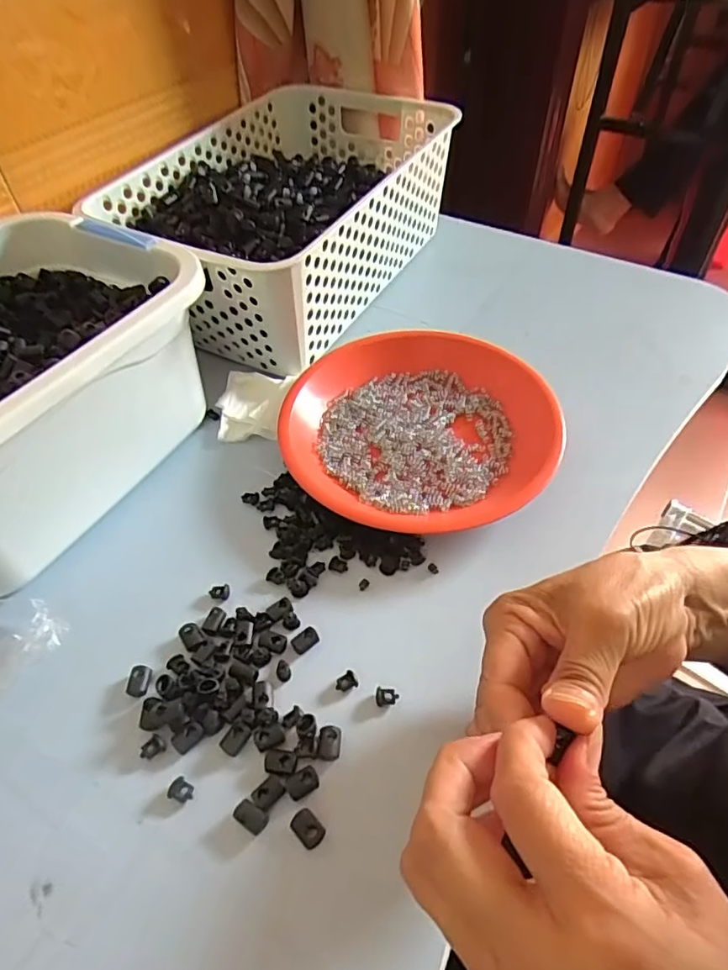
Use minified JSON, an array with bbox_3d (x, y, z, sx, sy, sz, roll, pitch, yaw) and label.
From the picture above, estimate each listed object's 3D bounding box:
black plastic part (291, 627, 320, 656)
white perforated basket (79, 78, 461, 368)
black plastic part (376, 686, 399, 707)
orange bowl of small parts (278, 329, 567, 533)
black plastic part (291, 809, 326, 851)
[{"bbox_3d":[-0.033,0.088,0.317,0.016,0.004,0.011,-37,59,-26],"label":"black plastic part"},{"bbox_3d":[-0.068,-0.249,0.521,0.207,0.117,0.299,25,55,20],"label":"white perforated basket"},{"bbox_3d":[0.012,0.112,0.296,0.012,0.004,0.010,10,51,9],"label":"black plastic part"},{"bbox_3d":[0.037,-0.047,0.409,0.188,0.033,0.190,0,50,0],"label":"orange bowl of small parts"},{"bbox_3d":[-0.026,0.156,0.256,0.012,0.004,0.016,-37,59,-26],"label":"black plastic part"}]

